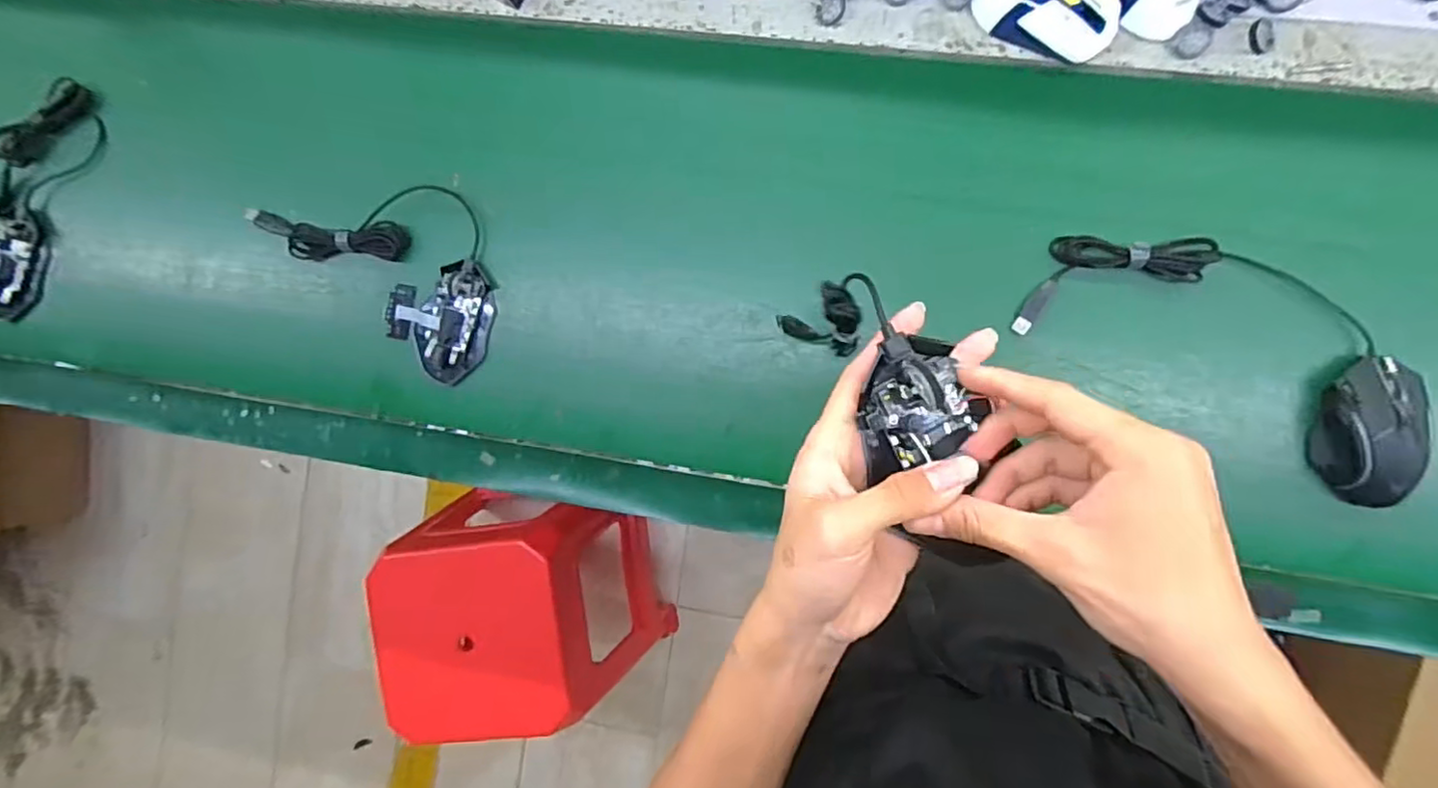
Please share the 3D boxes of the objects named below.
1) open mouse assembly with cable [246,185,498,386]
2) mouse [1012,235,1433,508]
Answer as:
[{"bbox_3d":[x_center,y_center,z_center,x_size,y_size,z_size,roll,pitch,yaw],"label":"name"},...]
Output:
[{"bbox_3d":[-0.318,-0.145,0.624,0.262,0.034,0.145,40,97,4],"label":"open mouse assembly with cable"},{"bbox_3d":[0.431,-0.044,0.528,0.324,0.035,0.144,29,96,5],"label":"mouse"}]

